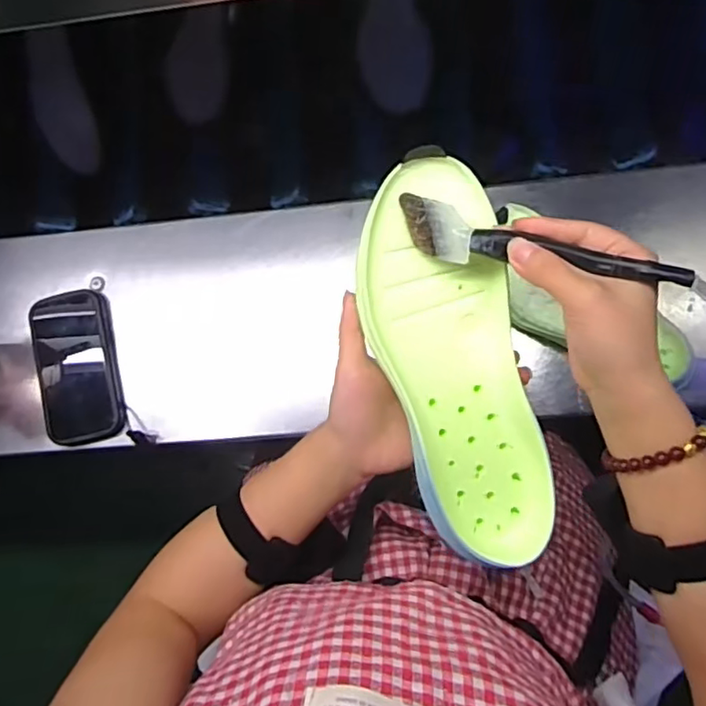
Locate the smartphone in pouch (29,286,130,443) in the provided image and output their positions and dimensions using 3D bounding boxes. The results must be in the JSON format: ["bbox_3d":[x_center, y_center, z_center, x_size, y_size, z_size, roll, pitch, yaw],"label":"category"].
[{"bbox_3d":[-0.290,0.015,0.646,0.080,0.030,0.157,-14,85,6],"label":"smartphone in pouch"}]

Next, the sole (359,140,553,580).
[{"bbox_3d":[0.066,0.007,0.397,0.091,0.032,0.257,-16,94,6],"label":"sole"}]

